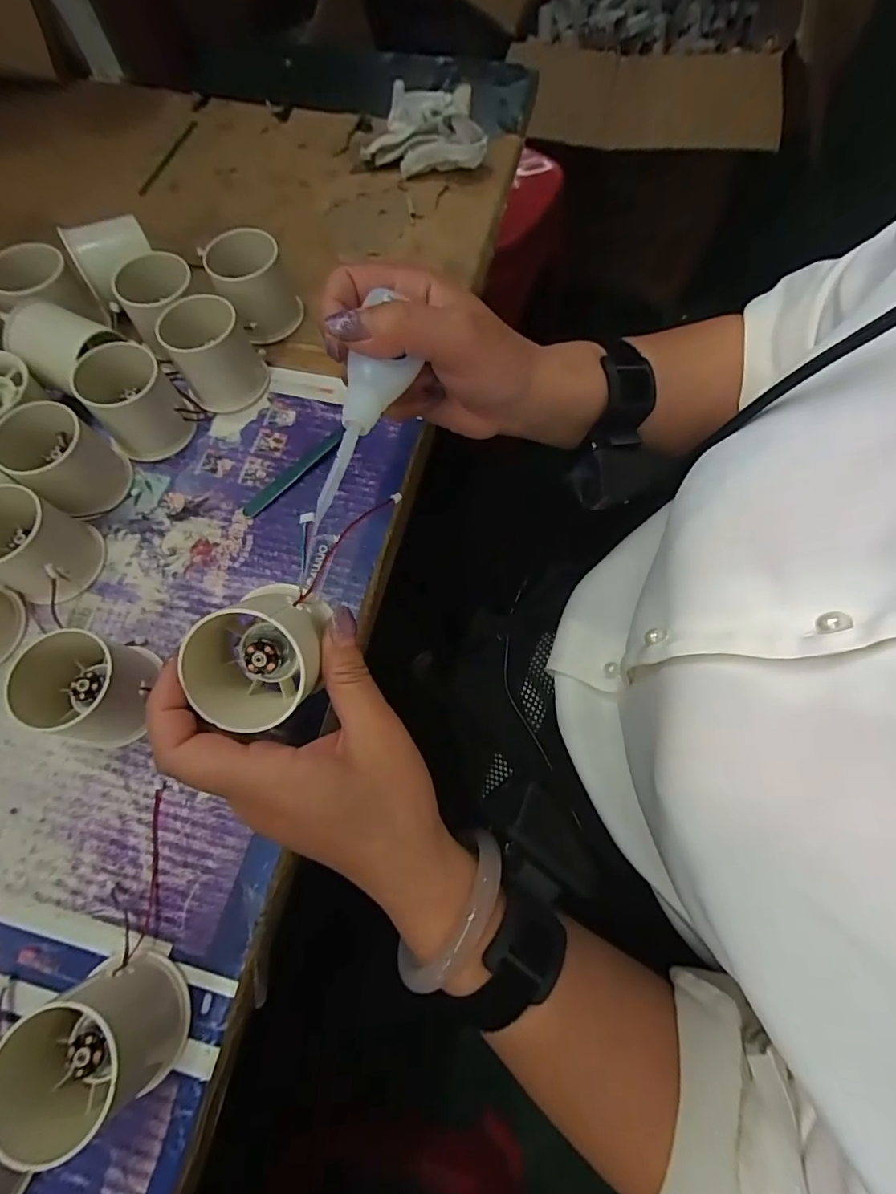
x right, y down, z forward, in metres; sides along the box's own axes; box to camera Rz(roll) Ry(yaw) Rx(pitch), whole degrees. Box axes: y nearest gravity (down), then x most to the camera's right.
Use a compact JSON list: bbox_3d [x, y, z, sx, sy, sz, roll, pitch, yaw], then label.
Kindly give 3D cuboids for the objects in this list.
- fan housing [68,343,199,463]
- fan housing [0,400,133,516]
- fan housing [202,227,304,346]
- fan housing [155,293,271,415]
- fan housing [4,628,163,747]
[{"bbox_3d":[-0.205,-0.128,0.333,0.054,0.048,0.056,-33,73,-11],"label":"fan housing"},{"bbox_3d":[-0.241,-0.087,0.317,0.062,0.047,0.050,33,73,11],"label":"fan housing"},{"bbox_3d":[-0.138,-0.222,0.369,0.051,0.052,0.052,-19,71,-7],"label":"fan housing"},{"bbox_3d":[-0.159,-0.165,0.346,0.054,0.049,0.053,-27,72,-9],"label":"fan housing"},{"bbox_3d":[-0.191,0.049,0.273,0.059,0.039,0.057,7,70,3],"label":"fan housing"}]

